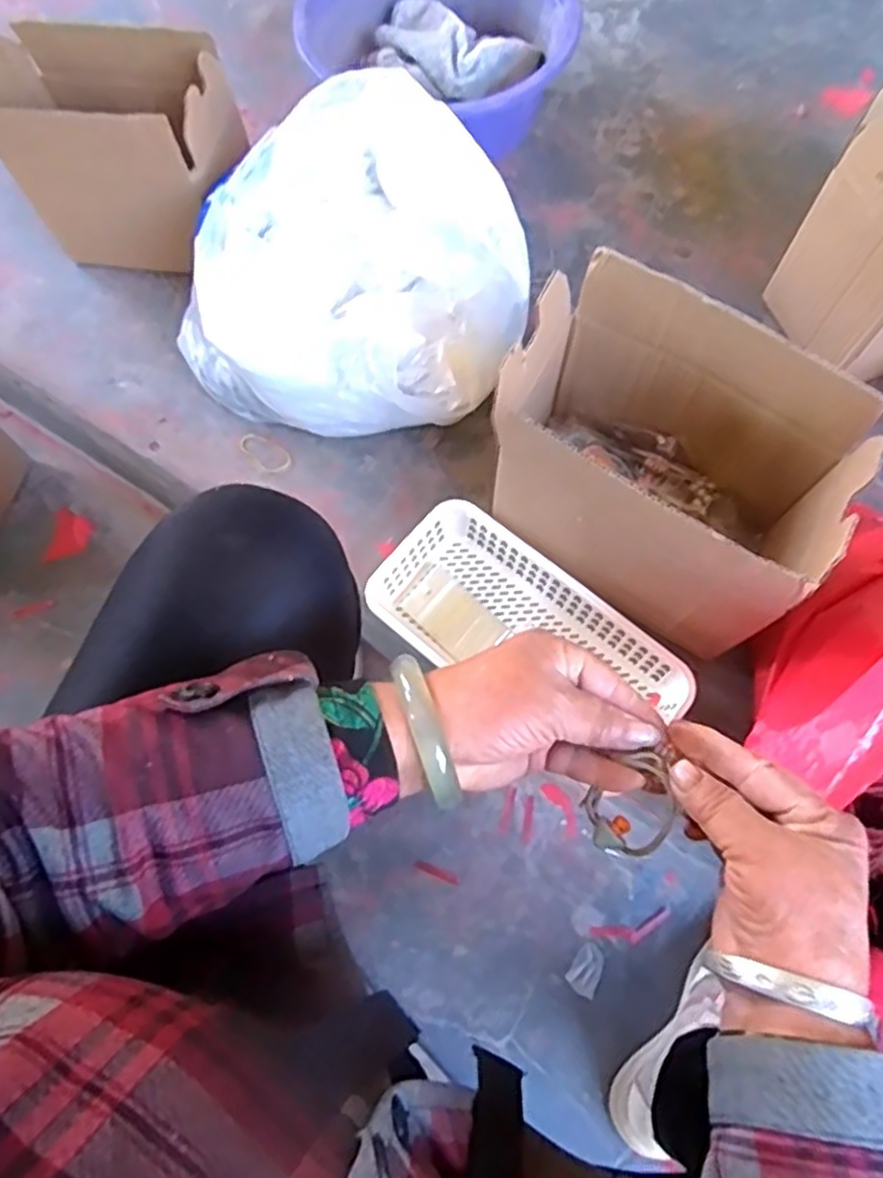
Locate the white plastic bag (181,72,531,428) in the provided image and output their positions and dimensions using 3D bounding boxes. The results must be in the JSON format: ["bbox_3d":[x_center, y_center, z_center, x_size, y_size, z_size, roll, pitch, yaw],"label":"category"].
[{"bbox_3d":[-0.086,-0.279,0.667,0.292,0.182,0.247,13,71,5],"label":"white plastic bag"}]

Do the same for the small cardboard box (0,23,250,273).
[{"bbox_3d":[-0.299,-0.413,0.721,0.231,0.190,0.119,5,72,2],"label":"small cardboard box"}]

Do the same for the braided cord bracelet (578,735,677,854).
[{"bbox_3d":[0.097,0.104,0.359,0.058,0.009,0.039,-49,64,11],"label":"braided cord bracelet"}]

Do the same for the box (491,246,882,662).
[{"bbox_3d":[0.162,-0.090,0.557,0.241,0.188,0.146,35,76,11],"label":"box"}]

